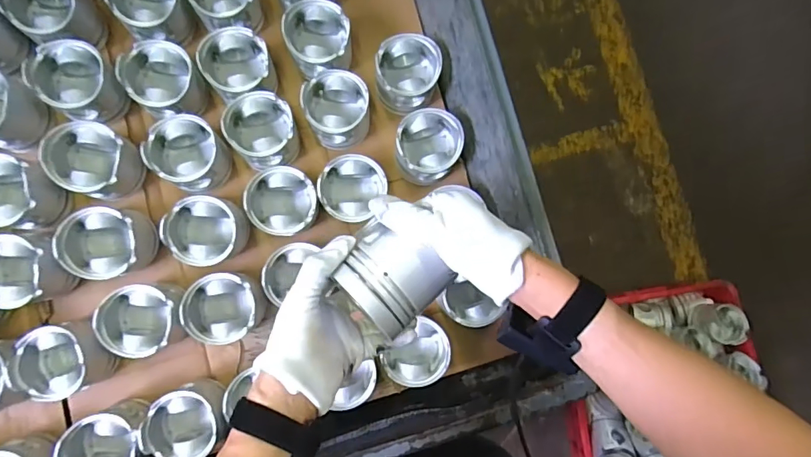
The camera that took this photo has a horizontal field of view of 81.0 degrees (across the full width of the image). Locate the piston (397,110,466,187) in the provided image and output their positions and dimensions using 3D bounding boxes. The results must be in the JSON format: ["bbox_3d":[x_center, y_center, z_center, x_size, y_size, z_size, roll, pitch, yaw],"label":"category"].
[{"bbox_3d":[0.032,-0.118,0.701,0.096,0.078,0.098,4,84,-5],"label":"piston"}]

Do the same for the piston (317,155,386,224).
[{"bbox_3d":[-0.080,-0.055,0.689,0.087,0.086,0.092,1,84,-5],"label":"piston"}]

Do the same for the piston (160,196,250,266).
[{"bbox_3d":[-0.276,0.005,0.663,0.095,0.070,0.093,1,84,-5],"label":"piston"}]

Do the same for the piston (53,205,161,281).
[{"bbox_3d":[-0.395,0.021,0.632,0.095,0.075,0.092,4,84,-5],"label":"piston"}]

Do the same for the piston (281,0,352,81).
[{"bbox_3d":[-0.130,-0.276,0.713,0.094,0.083,0.101,3,84,-5],"label":"piston"}]

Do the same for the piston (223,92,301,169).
[{"bbox_3d":[-0.202,-0.137,0.683,0.094,0.072,0.101,1,84,-5],"label":"piston"}]

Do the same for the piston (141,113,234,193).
[{"bbox_3d":[-0.303,-0.105,0.669,0.093,0.073,0.090,1,84,-5],"label":"piston"}]

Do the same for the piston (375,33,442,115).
[{"bbox_3d":[0.002,-0.227,0.720,0.096,0.079,0.103,6,84,-5],"label":"piston"}]

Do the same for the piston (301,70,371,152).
[{"bbox_3d":[-0.102,-0.175,0.710,0.096,0.068,0.103,4,84,-5],"label":"piston"}]

